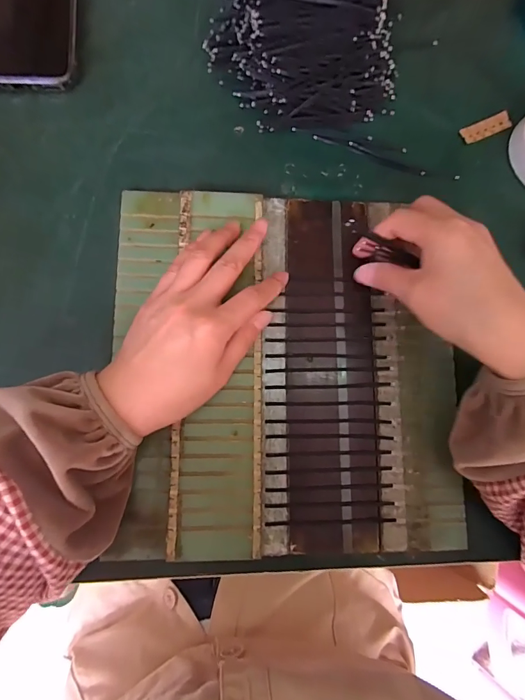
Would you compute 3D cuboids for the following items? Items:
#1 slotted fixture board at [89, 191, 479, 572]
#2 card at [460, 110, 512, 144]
[{"bbox_3d":[0.020,0.011,0.285,0.252,0.008,0.268,0,82,-5],"label":"slotted fixture board"},{"bbox_3d":[0.199,-0.198,0.336,0.046,0.004,0.015,-24,88,-3],"label":"card"}]

